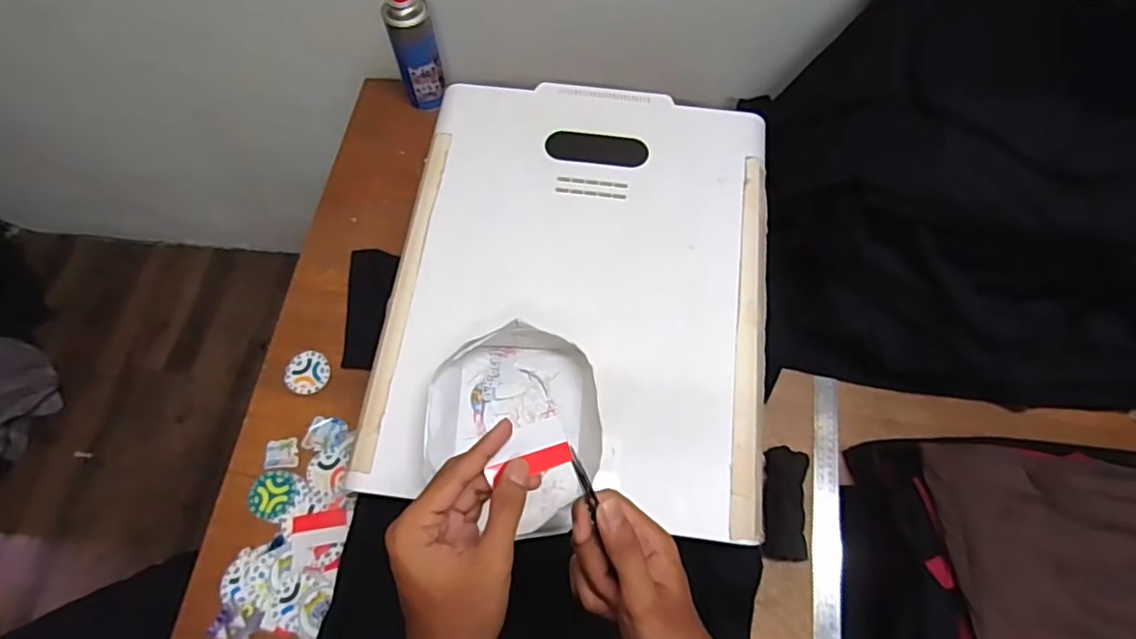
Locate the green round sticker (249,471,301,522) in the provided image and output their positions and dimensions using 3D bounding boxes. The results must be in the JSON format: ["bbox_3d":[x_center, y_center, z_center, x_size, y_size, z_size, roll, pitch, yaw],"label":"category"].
[{"bbox_3d":[-0.354,0.213,0.706,0.060,0.004,0.054,9,67,2],"label":"green round sticker"}]

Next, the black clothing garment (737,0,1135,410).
[{"bbox_3d":[0.603,-0.146,0.651,0.627,0.384,0.441,6,67,1],"label":"black clothing garment"}]

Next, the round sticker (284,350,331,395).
[{"bbox_3d":[-0.341,0.070,0.768,0.056,0.007,0.058,1,67,-2],"label":"round sticker"}]

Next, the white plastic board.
[{"bbox_3d":[0.013,-0.050,0.639,0.399,0.030,0.493,7,67,1],"label":"white plastic board"}]

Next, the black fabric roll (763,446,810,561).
[{"bbox_3d":[0.259,0.217,0.691,0.046,0.028,0.123,5,67,0],"label":"black fabric roll"}]

